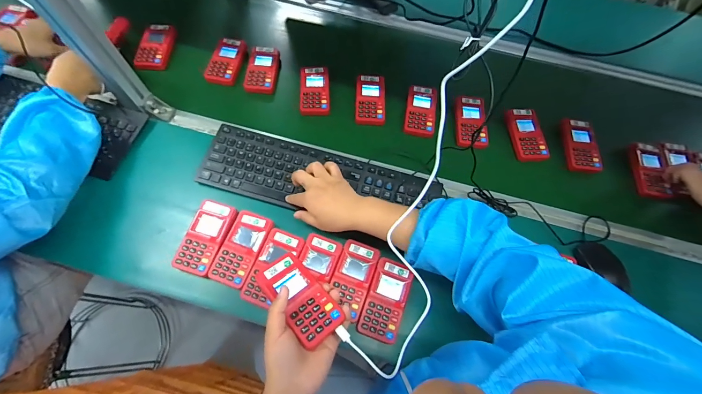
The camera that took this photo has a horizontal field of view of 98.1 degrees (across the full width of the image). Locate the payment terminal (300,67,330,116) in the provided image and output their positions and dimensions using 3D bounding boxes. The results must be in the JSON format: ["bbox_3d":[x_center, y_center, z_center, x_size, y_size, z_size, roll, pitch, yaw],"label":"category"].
[{"bbox_3d":[-0.079,-0.235,0.670,0.062,0.021,0.120,-2,65,-4],"label":"payment terminal"}]

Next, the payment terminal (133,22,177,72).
[{"bbox_3d":[-0.442,-0.343,0.696,0.063,0.023,0.136,1,65,-2],"label":"payment terminal"}]

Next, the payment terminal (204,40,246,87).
[{"bbox_3d":[-0.280,-0.307,0.692,0.065,0.024,0.126,11,65,2],"label":"payment terminal"}]

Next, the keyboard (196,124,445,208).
[{"bbox_3d":[-0.052,-0.047,0.560,0.429,0.020,0.129,7,65,2],"label":"keyboard"}]

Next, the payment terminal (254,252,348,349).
[{"bbox_3d":[-0.066,0.125,0.392,0.055,0.016,0.121,-37,63,-18],"label":"payment terminal"}]

